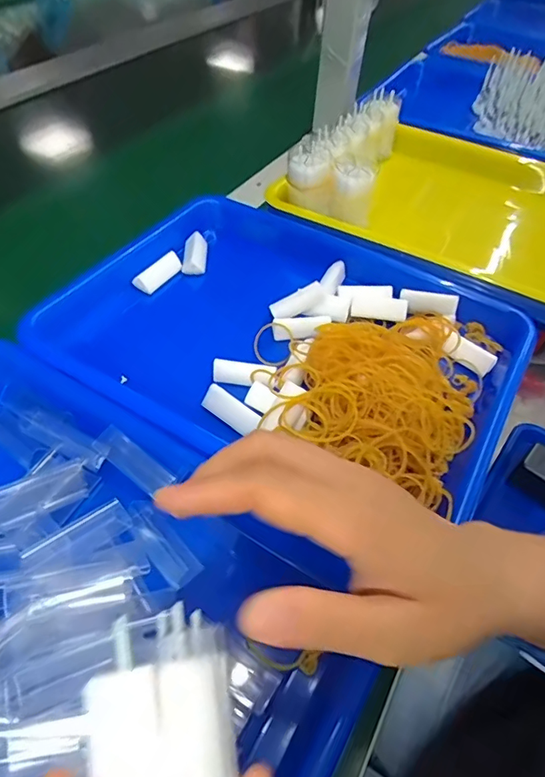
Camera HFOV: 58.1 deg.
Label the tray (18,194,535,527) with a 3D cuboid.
[{"bbox_3d":[0.012,-0.036,0.383,0.327,0.064,0.239,26,53,17],"label":"tray"}]

